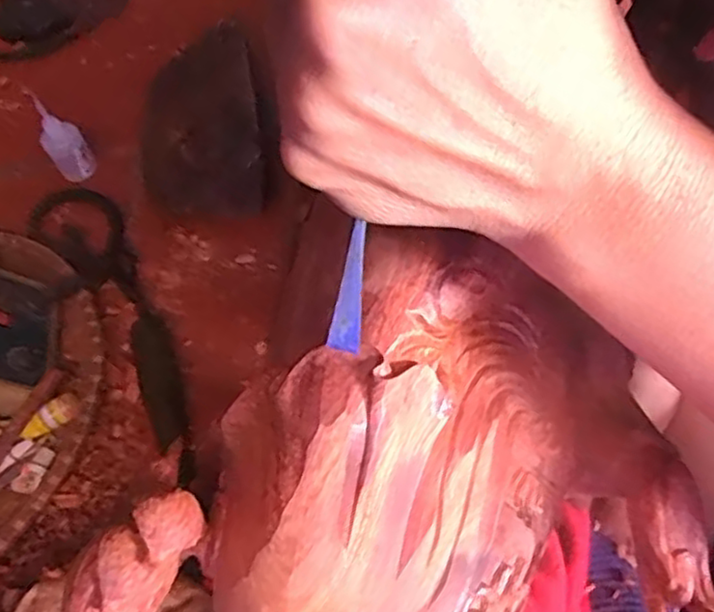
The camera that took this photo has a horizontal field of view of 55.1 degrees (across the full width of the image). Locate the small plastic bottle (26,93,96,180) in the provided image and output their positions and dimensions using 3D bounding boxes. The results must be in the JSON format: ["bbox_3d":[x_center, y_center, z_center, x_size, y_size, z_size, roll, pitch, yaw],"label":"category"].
[{"bbox_3d":[-0.283,-0.161,0.652,0.034,0.088,0.036,-36,61,-15],"label":"small plastic bottle"}]

